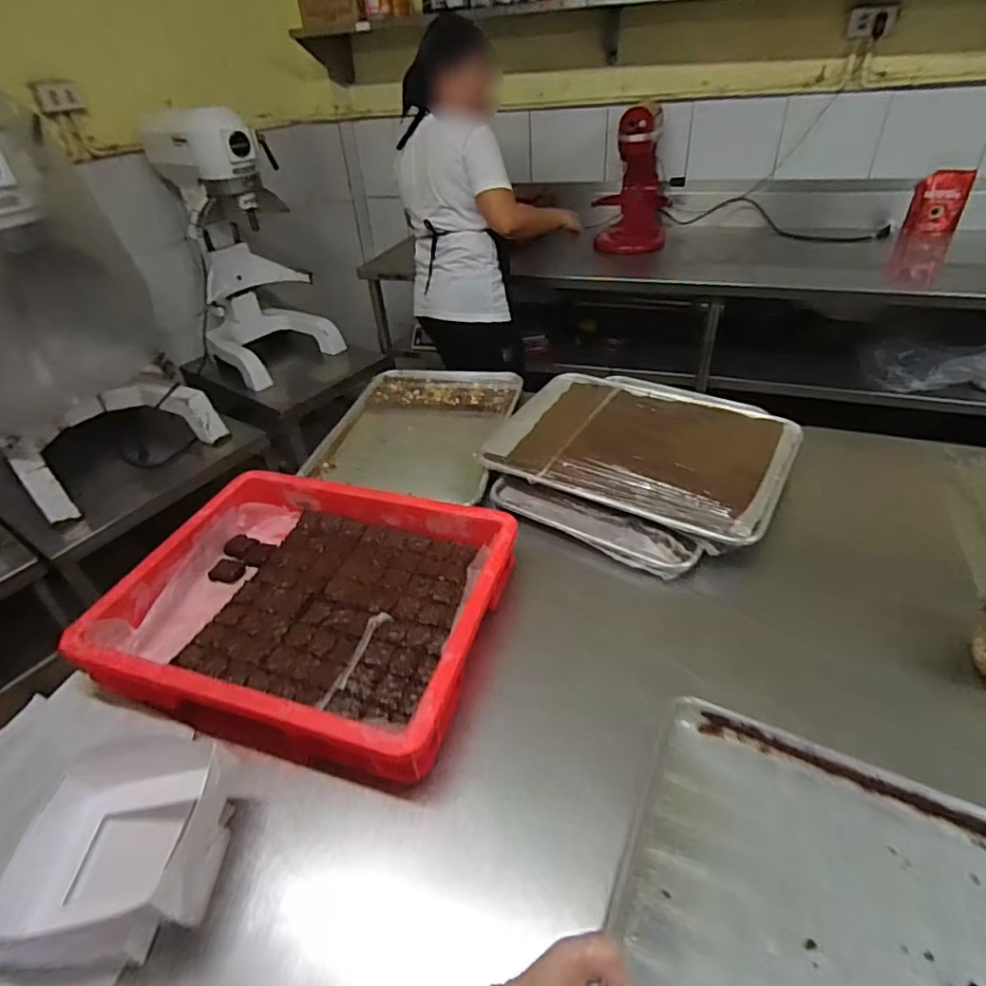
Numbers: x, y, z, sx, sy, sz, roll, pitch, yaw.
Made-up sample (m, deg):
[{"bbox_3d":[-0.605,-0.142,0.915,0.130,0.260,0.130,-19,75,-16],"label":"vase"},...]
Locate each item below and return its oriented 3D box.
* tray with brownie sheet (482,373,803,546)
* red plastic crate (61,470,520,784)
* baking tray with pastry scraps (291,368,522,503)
[{"bbox_3d":[0.233,-0.085,0.909,0.433,0.022,0.324,19,45,27],"label":"tray with brownie sheet"},{"bbox_3d":[-0.223,0.128,0.710,0.441,0.074,0.344,10,41,18],"label":"red plastic crate"},{"bbox_3d":[-0.129,-0.132,1.069,0.321,0.035,0.407,5,40,13],"label":"baking tray with pastry scraps"}]

